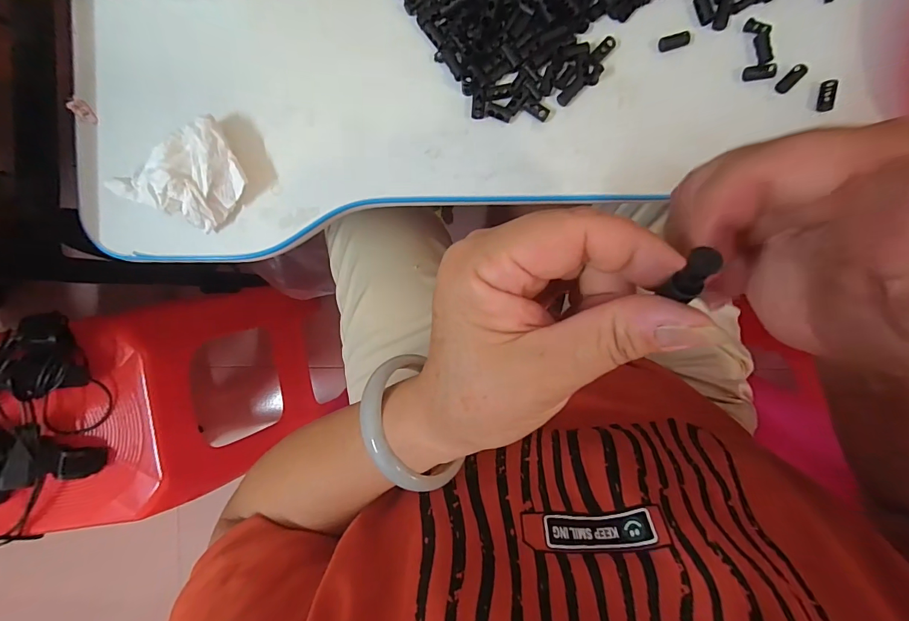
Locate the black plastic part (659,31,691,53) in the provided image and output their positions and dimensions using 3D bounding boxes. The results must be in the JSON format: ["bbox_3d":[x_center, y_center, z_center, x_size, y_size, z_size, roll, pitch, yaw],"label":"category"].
[{"bbox_3d":[0.152,-0.185,0.278,0.021,0.006,0.008,-10,93,4],"label":"black plastic part"}]

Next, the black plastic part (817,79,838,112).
[{"bbox_3d":[0.250,-0.144,0.270,0.008,0.004,0.020,8,94,3],"label":"black plastic part"}]

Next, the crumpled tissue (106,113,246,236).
[{"bbox_3d":[-0.190,-0.089,0.285,0.084,0.032,0.064,-37,91,5],"label":"crumpled tissue"}]

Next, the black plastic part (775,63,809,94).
[{"bbox_3d":[0.231,-0.159,0.275,0.022,0.006,0.010,-42,90,5],"label":"black plastic part"}]

